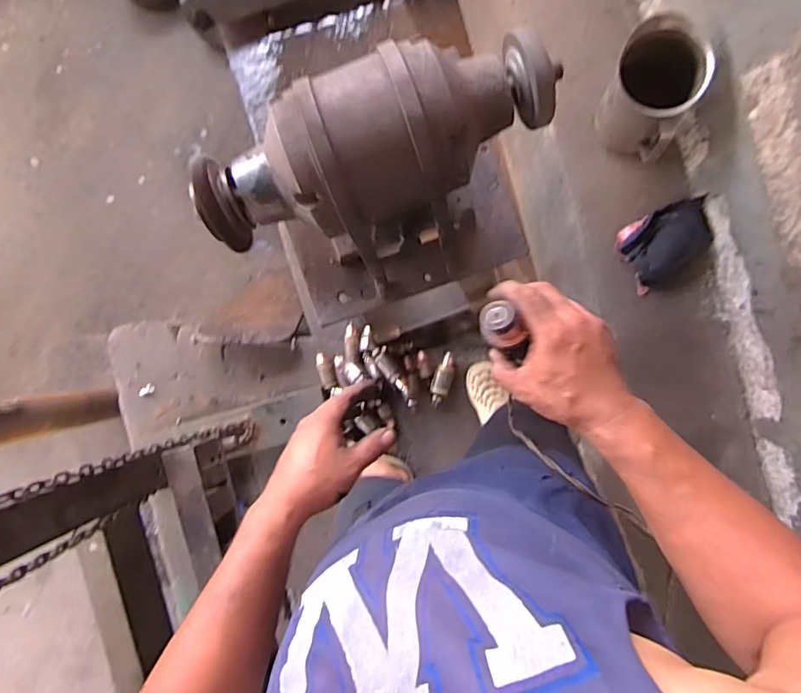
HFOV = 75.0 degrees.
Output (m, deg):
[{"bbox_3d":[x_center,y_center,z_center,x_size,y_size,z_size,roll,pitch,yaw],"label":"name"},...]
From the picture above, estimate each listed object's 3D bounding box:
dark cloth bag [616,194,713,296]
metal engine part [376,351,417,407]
[{"bbox_3d":[0.469,-0.175,0.911,0.145,0.034,0.128,-22,89,4],"label":"dark cloth bag"},{"bbox_3d":[-0.010,0.094,1.444,0.043,0.039,0.177,-33,103,4],"label":"metal engine part"}]

